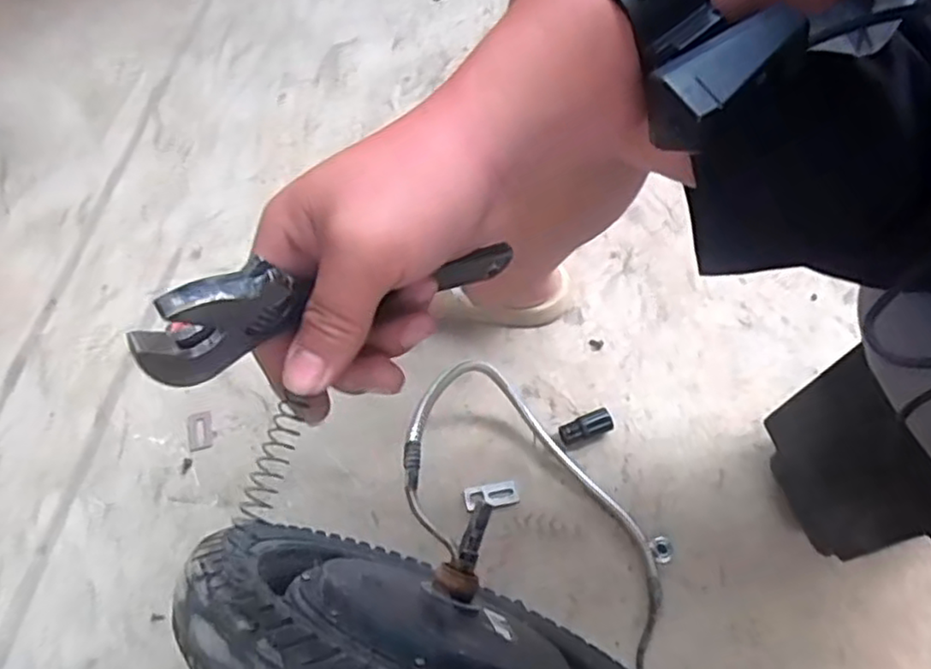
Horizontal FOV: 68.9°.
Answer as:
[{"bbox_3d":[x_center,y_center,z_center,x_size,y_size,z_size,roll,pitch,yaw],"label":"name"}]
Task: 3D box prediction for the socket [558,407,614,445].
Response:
[{"bbox_3d":[0.139,0.107,0.793,0.064,0.021,0.030,-19,66,-9],"label":"socket"}]

